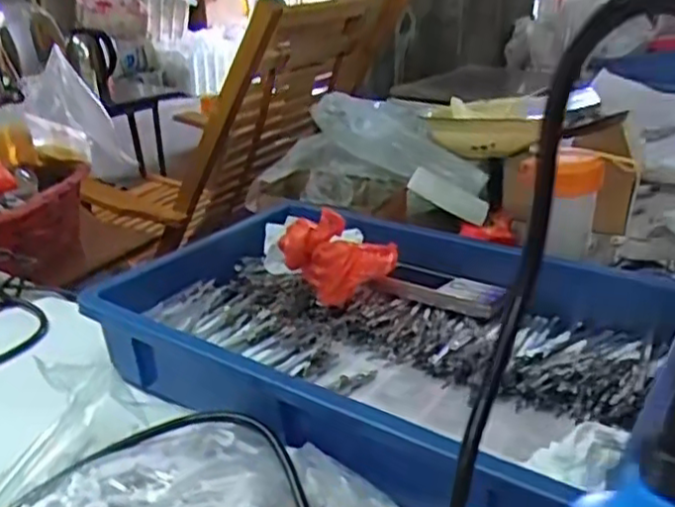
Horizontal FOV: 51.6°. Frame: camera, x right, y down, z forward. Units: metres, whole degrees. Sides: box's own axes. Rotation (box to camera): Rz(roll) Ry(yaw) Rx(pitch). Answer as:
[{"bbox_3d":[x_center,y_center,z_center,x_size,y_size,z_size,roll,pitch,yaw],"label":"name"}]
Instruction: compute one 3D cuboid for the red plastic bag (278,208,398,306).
[{"bbox_3d":[0.004,0.003,0.641,0.098,0.072,0.067,10,26,26],"label":"red plastic bag"}]

